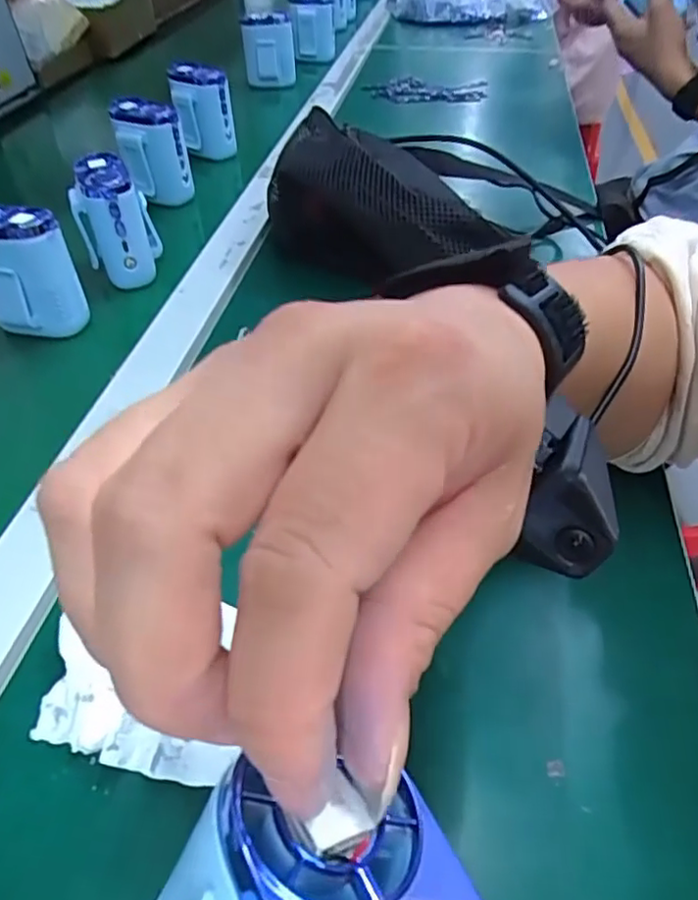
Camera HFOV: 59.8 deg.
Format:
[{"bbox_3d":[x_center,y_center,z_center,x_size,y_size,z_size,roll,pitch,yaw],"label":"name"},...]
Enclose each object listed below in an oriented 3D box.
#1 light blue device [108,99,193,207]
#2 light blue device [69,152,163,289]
[{"bbox_3d":[-0.188,-0.288,0.583,0.060,0.083,0.047,-12,49,-12],"label":"light blue device"},{"bbox_3d":[-0.184,-0.176,0.484,0.055,0.093,0.059,-17,50,-17],"label":"light blue device"}]

